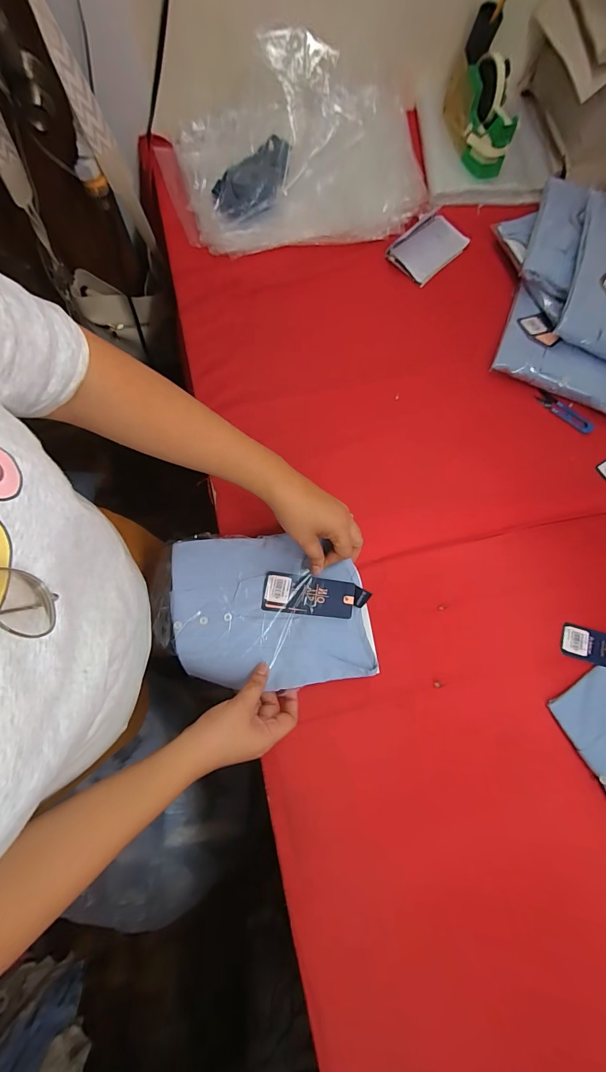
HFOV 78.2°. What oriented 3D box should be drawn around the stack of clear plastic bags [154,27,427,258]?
[{"bbox_3d":[-0.014,-0.674,0.661,0.462,0.090,0.326,-11,78,-8],"label":"stack of clear plastic bags"}]

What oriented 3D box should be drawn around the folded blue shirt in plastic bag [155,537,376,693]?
[{"bbox_3d":[-0.051,0.096,0.494,0.276,0.027,0.192,1,78,0],"label":"folded blue shirt in plastic bag"}]

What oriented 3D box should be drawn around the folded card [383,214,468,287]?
[{"bbox_3d":[0.228,-0.527,0.675,0.095,0.018,0.138,42,76,4],"label":"folded card"}]

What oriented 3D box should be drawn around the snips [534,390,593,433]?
[{"bbox_3d":[0.433,-0.205,0.618,0.101,0.007,0.023,42,76,4],"label":"snips"}]

